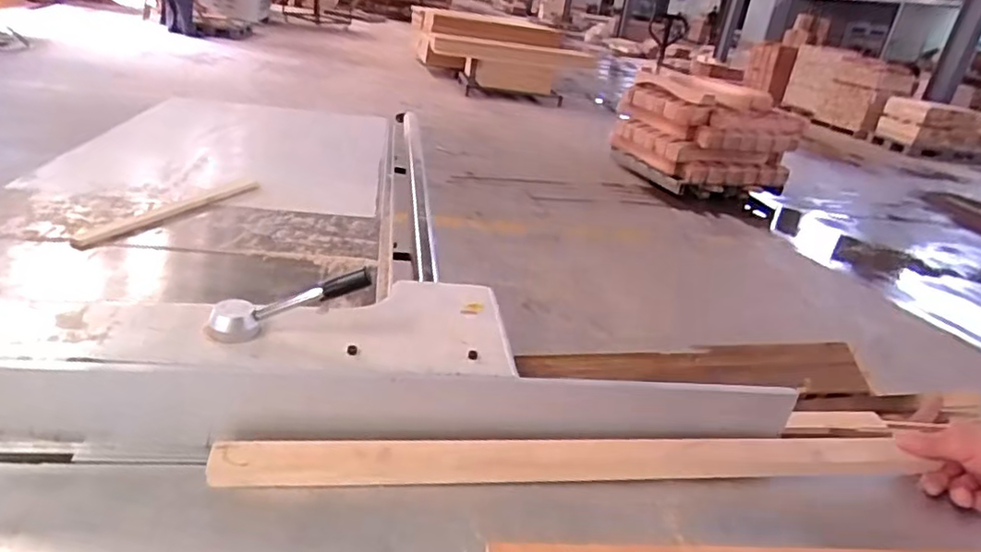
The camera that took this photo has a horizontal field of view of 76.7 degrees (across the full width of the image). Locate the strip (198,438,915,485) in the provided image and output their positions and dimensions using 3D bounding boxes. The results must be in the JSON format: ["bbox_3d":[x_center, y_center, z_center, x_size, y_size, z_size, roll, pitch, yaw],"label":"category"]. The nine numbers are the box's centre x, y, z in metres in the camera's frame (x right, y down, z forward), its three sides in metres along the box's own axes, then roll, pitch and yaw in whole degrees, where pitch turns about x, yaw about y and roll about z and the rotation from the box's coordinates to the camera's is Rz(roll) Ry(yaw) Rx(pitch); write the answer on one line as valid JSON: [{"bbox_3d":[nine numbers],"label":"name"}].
[{"bbox_3d":[0.091,0.169,0.572,0.647,0.026,0.031,3,26,-11],"label":"strip"}]

